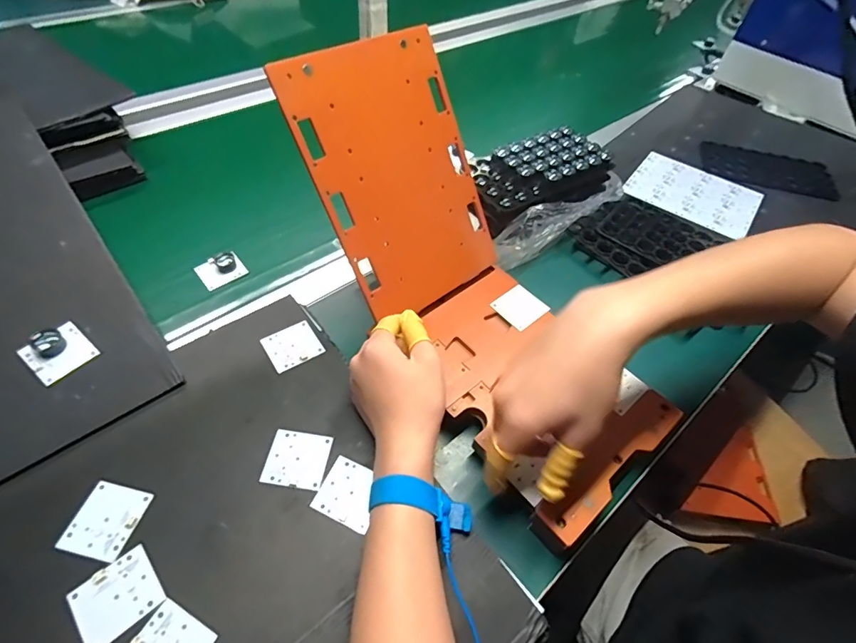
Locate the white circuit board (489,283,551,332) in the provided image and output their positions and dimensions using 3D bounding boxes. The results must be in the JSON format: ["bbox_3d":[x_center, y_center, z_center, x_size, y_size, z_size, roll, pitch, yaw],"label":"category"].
[{"bbox_3d":[0.097,-0.015,0.461,0.045,0.006,0.046,-32,61,-27],"label":"white circuit board"}]

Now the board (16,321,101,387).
[{"bbox_3d":[-0.326,0.023,0.383,0.047,0.023,0.046,34,56,20],"label":"board"}]

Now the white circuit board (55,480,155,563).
[{"bbox_3d":[-0.233,0.143,0.318,0.045,0.004,0.047,13,51,5],"label":"white circuit board"}]

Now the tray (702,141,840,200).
[{"bbox_3d":[0.545,-0.248,0.707,0.190,0.014,0.095,21,52,11],"label":"tray"}]

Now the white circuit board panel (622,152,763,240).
[{"bbox_3d":[0.399,-0.196,0.662,0.177,0.011,0.140,34,59,22],"label":"white circuit board panel"}]

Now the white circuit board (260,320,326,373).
[{"bbox_3d":[-0.130,0.022,0.422,0.048,0.004,0.047,-26,58,-24],"label":"white circuit board"}]

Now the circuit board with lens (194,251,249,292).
[{"bbox_3d":[-0.241,-0.064,0.508,0.048,0.019,0.039,-33,61,-27],"label":"circuit board with lens"}]

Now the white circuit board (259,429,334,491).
[{"bbox_3d":[-0.105,0.109,0.353,0.047,0.004,0.043,9,51,1],"label":"white circuit board"}]

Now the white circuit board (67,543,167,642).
[{"bbox_3d":[-0.204,0.179,0.287,0.047,0.004,0.044,-35,62,-28],"label":"white circuit board"}]

